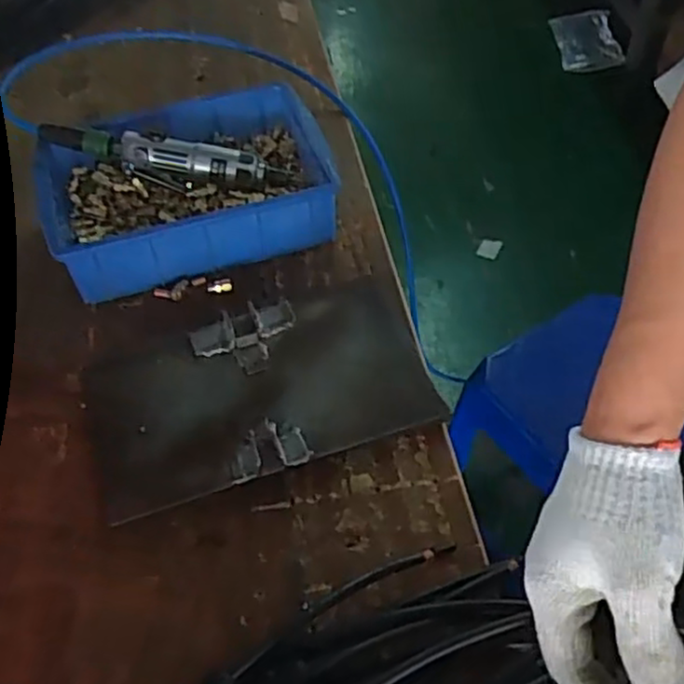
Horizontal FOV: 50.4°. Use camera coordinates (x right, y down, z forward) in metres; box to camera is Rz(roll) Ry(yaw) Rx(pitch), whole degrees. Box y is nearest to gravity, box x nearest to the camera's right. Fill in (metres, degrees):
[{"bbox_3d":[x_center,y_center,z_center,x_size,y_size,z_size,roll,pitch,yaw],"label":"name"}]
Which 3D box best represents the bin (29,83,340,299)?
[{"bbox_3d":[-0.167,-0.172,0.788,0.298,0.081,0.199,-17,53,-9],"label":"bin"}]

